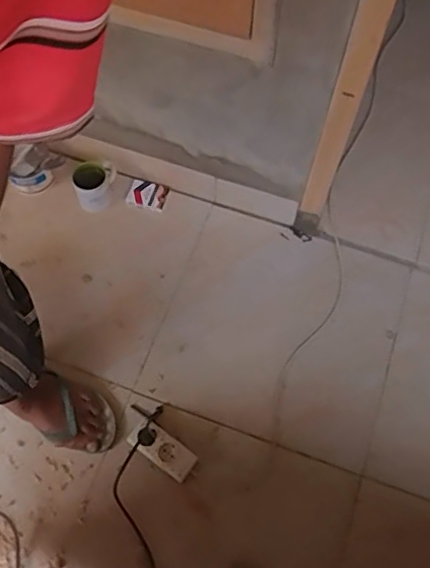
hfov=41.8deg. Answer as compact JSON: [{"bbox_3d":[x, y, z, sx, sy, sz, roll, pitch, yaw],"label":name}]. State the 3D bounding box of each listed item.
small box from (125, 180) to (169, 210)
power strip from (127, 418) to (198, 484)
[{"bbox_3d":[-0.164,-0.216,1.368,0.093,0.020,0.063,12,66,5],"label":"small box"},{"bbox_3d":[-0.104,0.324,1.101,0.137,0.043,0.060,34,70,14],"label":"power strip"}]

